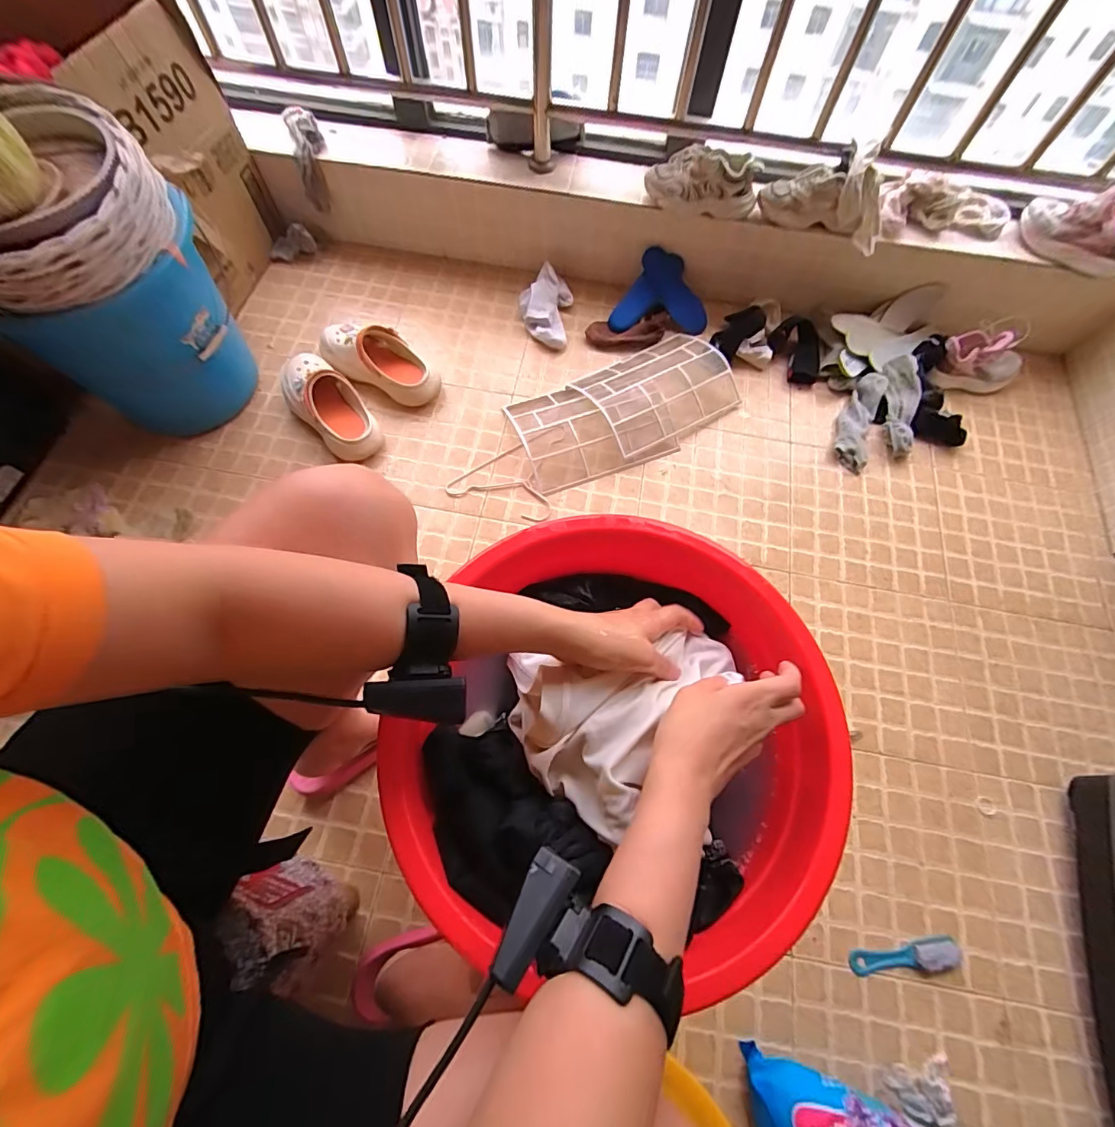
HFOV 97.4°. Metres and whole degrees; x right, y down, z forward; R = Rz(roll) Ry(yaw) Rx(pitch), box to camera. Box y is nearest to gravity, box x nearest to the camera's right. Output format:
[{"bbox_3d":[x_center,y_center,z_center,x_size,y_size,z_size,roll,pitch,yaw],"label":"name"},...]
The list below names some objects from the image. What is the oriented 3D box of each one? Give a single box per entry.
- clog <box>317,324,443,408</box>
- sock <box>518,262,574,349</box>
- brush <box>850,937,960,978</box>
[{"bbox_3d":[-0.372,-0.434,1.036,0.247,0.094,0.110,21,68,6],"label":"clog"},{"bbox_3d":[-0.031,-0.601,1.145,0.121,0.057,0.196,8,68,2],"label":"sock"},{"bbox_3d":[0.492,0.554,0.689,0.152,0.024,0.037,-3,68,-4],"label":"brush"}]

